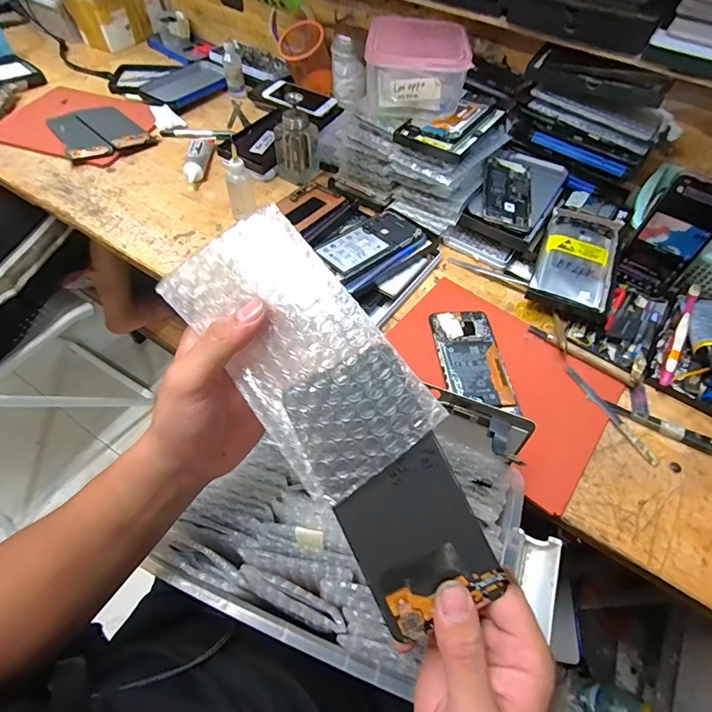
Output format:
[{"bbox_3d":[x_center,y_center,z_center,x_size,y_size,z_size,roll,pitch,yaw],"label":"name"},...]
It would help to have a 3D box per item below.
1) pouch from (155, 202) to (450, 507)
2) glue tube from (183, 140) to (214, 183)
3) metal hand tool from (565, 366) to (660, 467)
[{"bbox_3d":[-0.034,-0.004,0.243,0.085,0.010,0.166,-40,82,2],"label":"pouch"},{"bbox_3d":[-0.258,-0.324,0.680,0.024,0.028,0.114,3,56,-1],"label":"glue tube"},{"bbox_3d":[0.281,0.063,0.458,0.013,0.005,0.129,-25,60,-18],"label":"metal hand tool"}]

